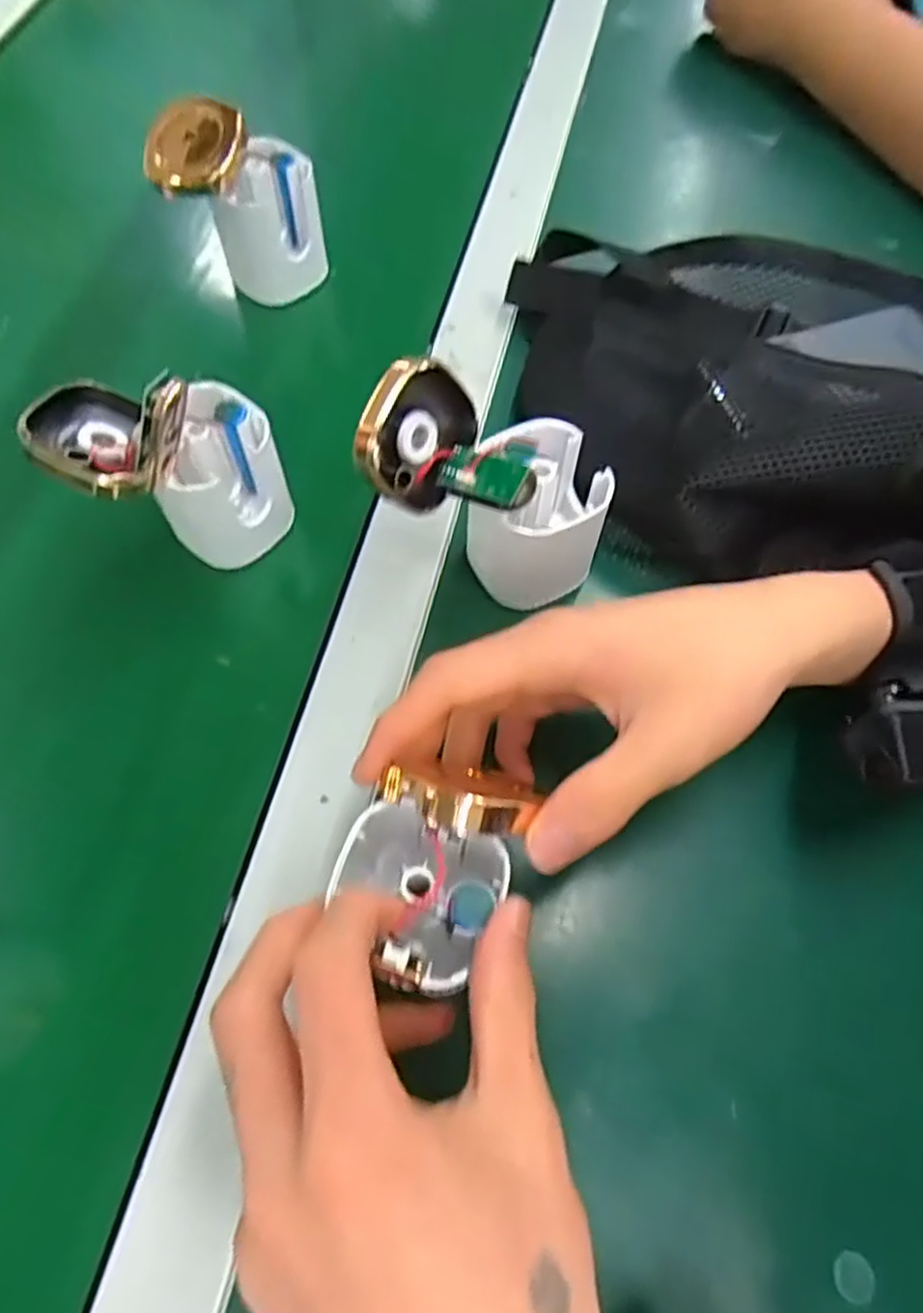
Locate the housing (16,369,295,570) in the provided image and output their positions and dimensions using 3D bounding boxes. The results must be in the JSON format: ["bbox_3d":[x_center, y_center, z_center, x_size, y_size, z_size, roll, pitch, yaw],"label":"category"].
[{"bbox_3d":[-0.128,-0.085,0.331,0.089,0.098,0.064,-22,68,-8],"label":"housing"}]

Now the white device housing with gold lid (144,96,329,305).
[{"bbox_3d":[-0.124,-0.261,0.430,0.078,0.082,0.055,22,69,10],"label":"white device housing with gold lid"}]

